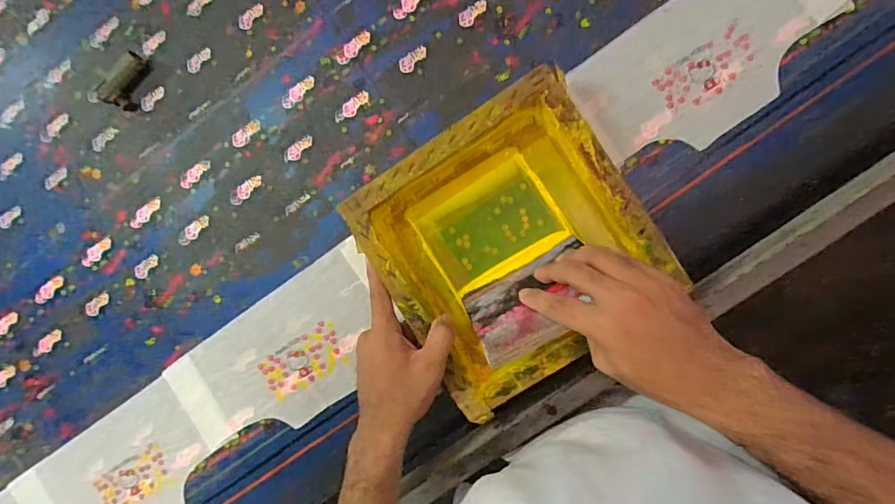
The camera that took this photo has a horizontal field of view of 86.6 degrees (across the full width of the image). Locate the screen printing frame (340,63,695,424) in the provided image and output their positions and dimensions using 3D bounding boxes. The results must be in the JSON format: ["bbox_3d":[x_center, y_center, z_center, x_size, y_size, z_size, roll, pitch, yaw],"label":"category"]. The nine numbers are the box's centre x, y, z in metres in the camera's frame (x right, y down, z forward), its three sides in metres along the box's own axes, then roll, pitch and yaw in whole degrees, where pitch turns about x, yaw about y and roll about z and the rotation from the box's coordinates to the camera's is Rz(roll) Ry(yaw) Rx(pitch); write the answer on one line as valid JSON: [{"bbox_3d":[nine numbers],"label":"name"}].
[{"bbox_3d":[0.061,-0.008,0.459,0.239,0.050,0.239,-33,85,7],"label":"screen printing frame"}]

